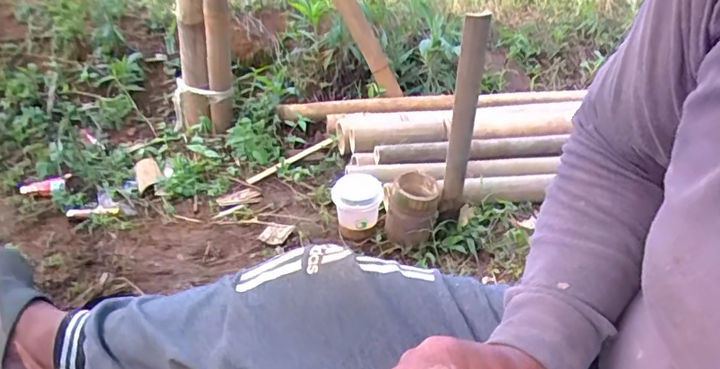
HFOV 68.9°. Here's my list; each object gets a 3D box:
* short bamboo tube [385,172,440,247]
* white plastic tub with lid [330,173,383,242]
[{"bbox_3d":[0.090,0.043,0.915,0.087,0.095,0.083,11,31,15],"label":"short bamboo tube"},{"bbox_3d":[0.001,0.037,0.928,0.078,0.086,0.079,23,37,32],"label":"white plastic tub with lid"}]

